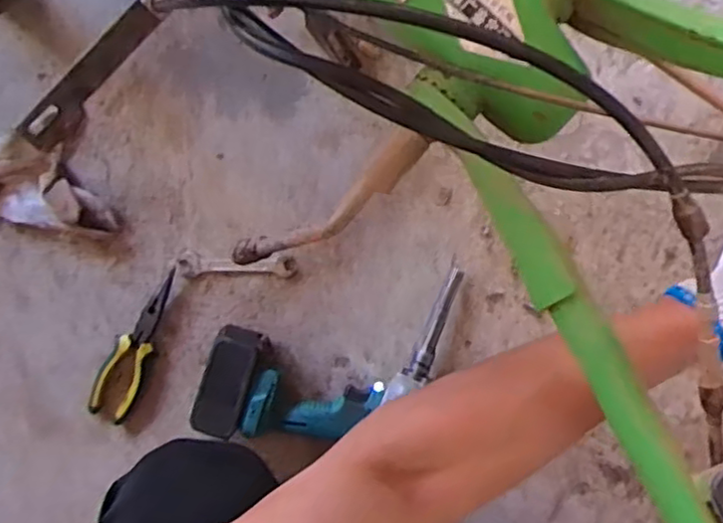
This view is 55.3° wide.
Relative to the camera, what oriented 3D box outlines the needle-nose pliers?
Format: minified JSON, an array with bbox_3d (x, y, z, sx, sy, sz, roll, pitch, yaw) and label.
[{"bbox_3d":[-0.259,0.094,0.782,0.050,0.019,0.182,23,94,1],"label":"needle-nose pliers"}]

